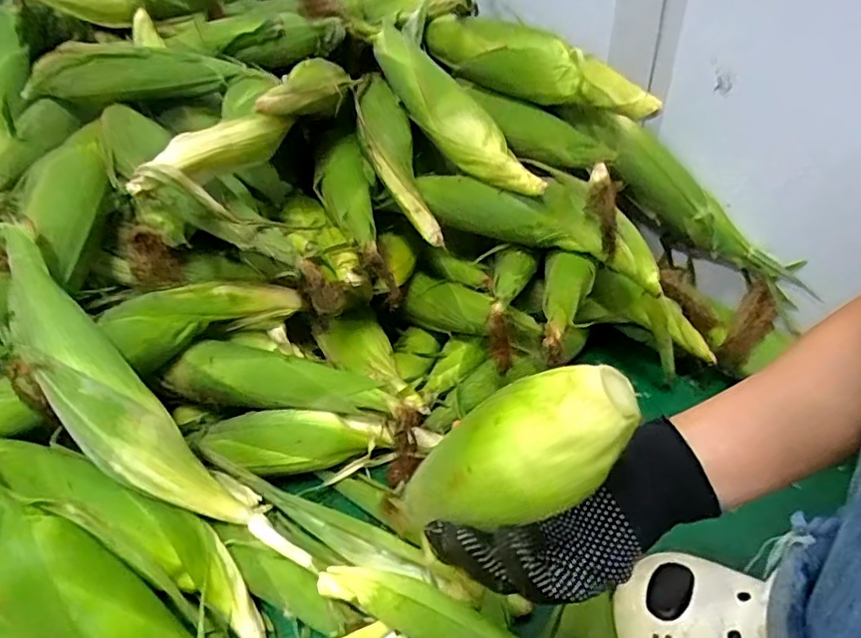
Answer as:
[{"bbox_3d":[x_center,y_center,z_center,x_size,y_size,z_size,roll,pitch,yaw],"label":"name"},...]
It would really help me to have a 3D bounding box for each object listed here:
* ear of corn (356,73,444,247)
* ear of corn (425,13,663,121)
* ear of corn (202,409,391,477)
[{"bbox_3d":[-0.046,-0.189,0.640,0.058,0.059,0.227,-16,76,-15],"label":"ear of corn"},{"bbox_3d":[0.117,-0.262,0.599,0.071,0.062,0.337,-25,43,-25],"label":"ear of corn"},{"bbox_3d":[-0.135,0.123,0.581,0.188,0.047,0.049,-3,38,2],"label":"ear of corn"}]

